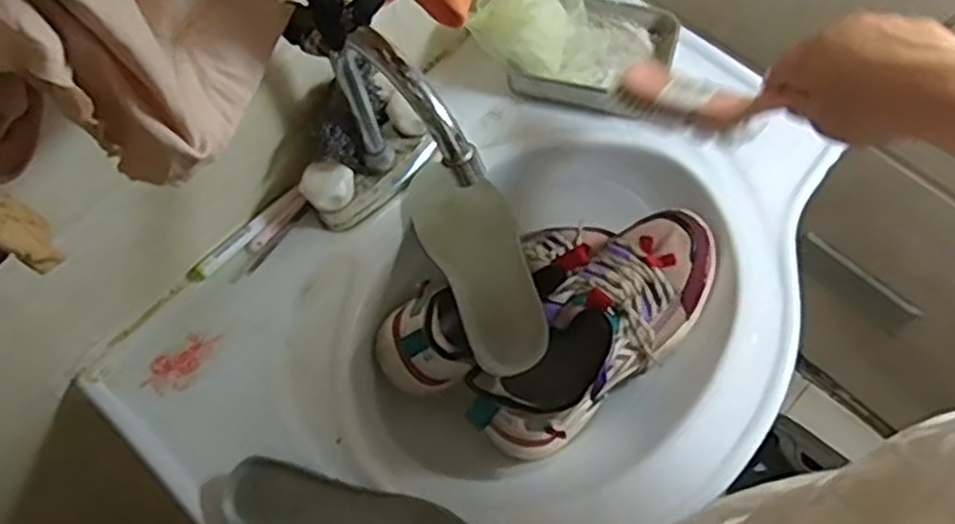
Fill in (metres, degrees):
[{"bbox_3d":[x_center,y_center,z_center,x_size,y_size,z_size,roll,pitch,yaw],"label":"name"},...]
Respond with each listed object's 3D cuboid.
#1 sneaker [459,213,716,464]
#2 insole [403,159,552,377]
[{"bbox_3d":[0.100,0.051,0.597,0.091,0.105,0.249,42,74,17],"label":"sneaker"},{"bbox_3d":[0.002,-0.006,0.603,0.073,0.025,0.209,-21,55,-7],"label":"insole"}]

